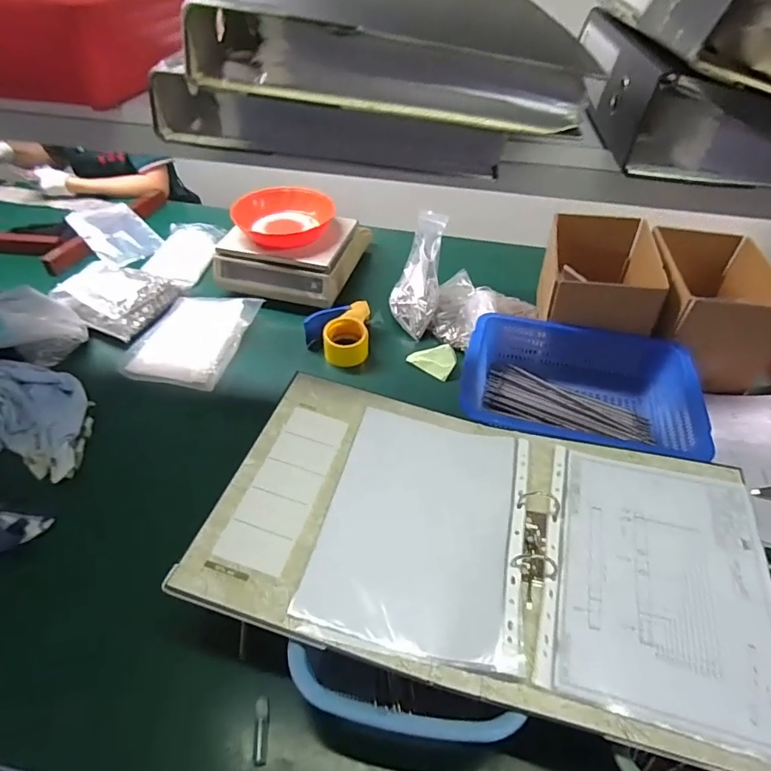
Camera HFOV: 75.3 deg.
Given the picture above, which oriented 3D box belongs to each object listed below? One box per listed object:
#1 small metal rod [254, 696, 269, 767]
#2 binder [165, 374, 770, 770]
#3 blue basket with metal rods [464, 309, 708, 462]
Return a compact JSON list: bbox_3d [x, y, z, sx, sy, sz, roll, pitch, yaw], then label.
[{"bbox_3d":[-0.129,0.357,0.521,0.013,0.013,0.063,-3,43,-7],"label":"small metal rod"},{"bbox_3d":[0.115,0.170,0.589,0.619,0.043,0.342,13,43,10],"label":"binder"},{"bbox_3d":[0.312,0.014,0.840,0.360,0.098,0.262,12,43,9],"label":"blue basket with metal rods"}]

